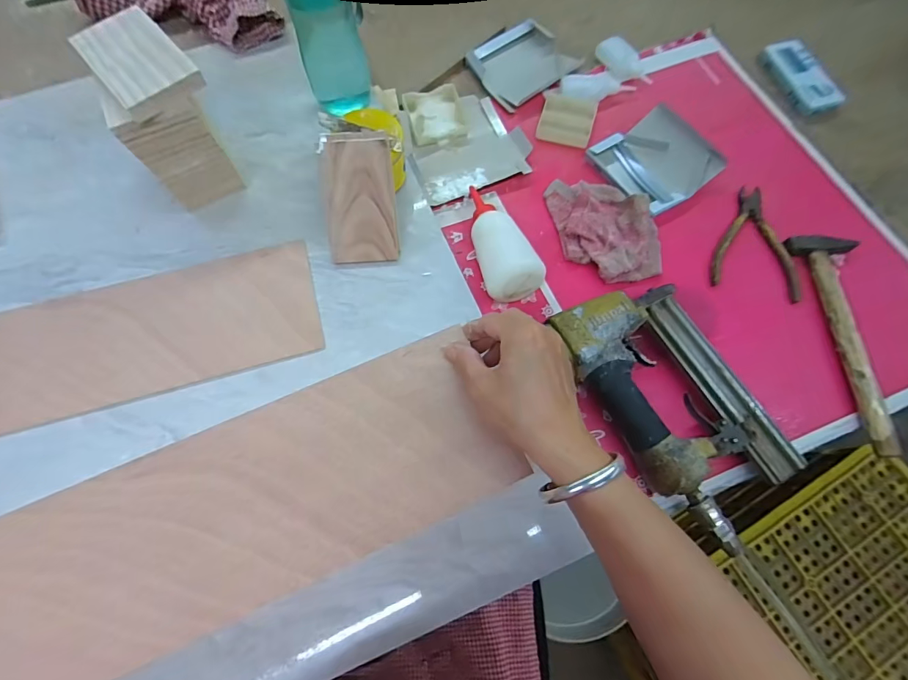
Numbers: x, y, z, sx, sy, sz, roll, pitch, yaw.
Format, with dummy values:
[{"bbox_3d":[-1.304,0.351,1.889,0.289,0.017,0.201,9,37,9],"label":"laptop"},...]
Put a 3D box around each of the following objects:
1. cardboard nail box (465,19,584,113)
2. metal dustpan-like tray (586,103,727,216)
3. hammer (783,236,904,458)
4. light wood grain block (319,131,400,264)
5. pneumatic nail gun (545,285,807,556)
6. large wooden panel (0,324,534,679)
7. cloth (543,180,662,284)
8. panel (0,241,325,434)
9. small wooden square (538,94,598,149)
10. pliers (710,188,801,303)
[{"bbox_3d":[0.095,-0.405,0.618,0.138,0.012,0.127,-35,73,-12],"label":"cardboard nail box"},{"bbox_3d":[0.257,-0.231,0.539,0.118,0.031,0.126,-29,72,-10],"label":"metal dustpan-like tray"},{"bbox_3d":[0.434,-0.009,0.452,0.079,0.032,0.251,-1,70,0],"label":"hammer"},{"bbox_3d":[-0.102,-0.151,0.462,0.075,0.010,0.132,-3,111,0],"label":"light wood grain block"},{"bbox_3d":[0.212,0.053,0.412,0.137,0.053,0.235,-30,72,-10],"label":"pneumatic nail gun"},{"bbox_3d":[-0.218,0.149,0.317,0.529,0.010,0.138,-22,71,-9],"label":"large wooden panel"},{"bbox_3d":[0.181,-0.142,0.508,0.110,0.036,0.154,-10,70,-3],"label":"cloth"},{"bbox_3d":[-0.419,0.016,0.446,0.546,0.008,0.135,-15,70,-5],"label":"panel"},{"bbox_3d":[0.155,-0.301,0.582,0.071,0.007,0.083,16,71,6],"label":"small wooden square"},{"bbox_3d":[0.363,-0.120,0.508,0.094,0.011,0.146,16,71,6],"label":"pliers"}]

